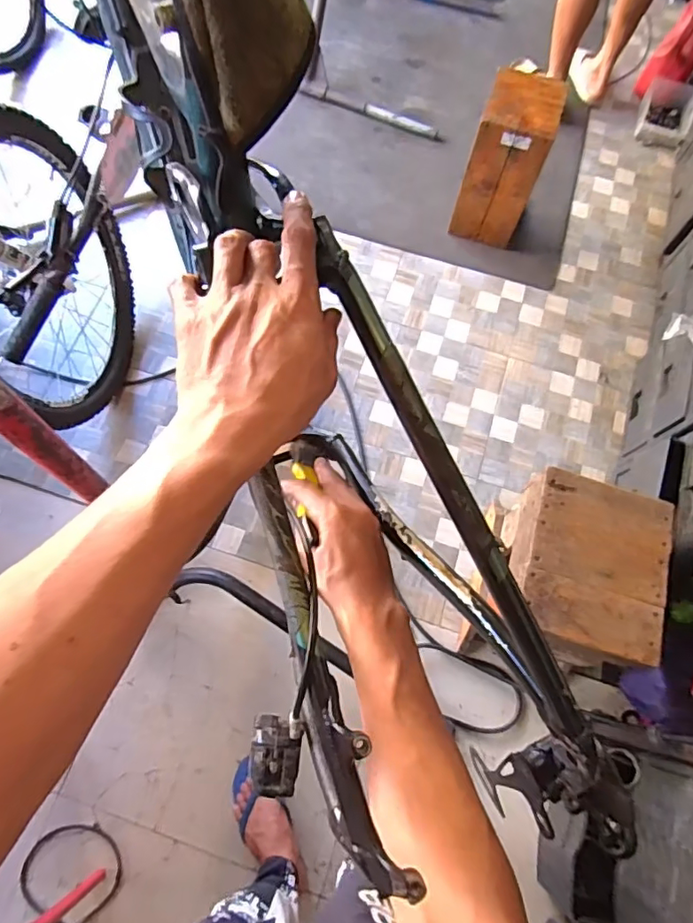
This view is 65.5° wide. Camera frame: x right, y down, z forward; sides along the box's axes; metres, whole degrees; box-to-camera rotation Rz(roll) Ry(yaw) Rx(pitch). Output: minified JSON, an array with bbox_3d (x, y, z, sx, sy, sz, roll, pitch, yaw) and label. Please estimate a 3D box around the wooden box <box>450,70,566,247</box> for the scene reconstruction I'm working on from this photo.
[{"bbox_3d":[0.449,-0.843,1.561,0.203,0.432,0.200,19,71,5],"label":"wooden box"}]

